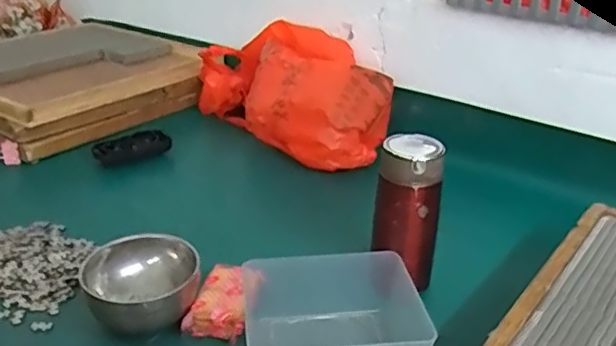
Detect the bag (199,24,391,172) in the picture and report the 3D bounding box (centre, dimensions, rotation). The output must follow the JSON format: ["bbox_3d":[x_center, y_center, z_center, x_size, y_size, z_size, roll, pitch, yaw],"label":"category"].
[{"bbox_3d":[-0.026,-0.131,0.959,0.351,0.150,0.170,25,33,38],"label":"bag"}]

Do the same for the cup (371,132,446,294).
[{"bbox_3d":[0.100,0.038,0.616,0.063,0.141,0.056,8,26,11],"label":"cup"}]

